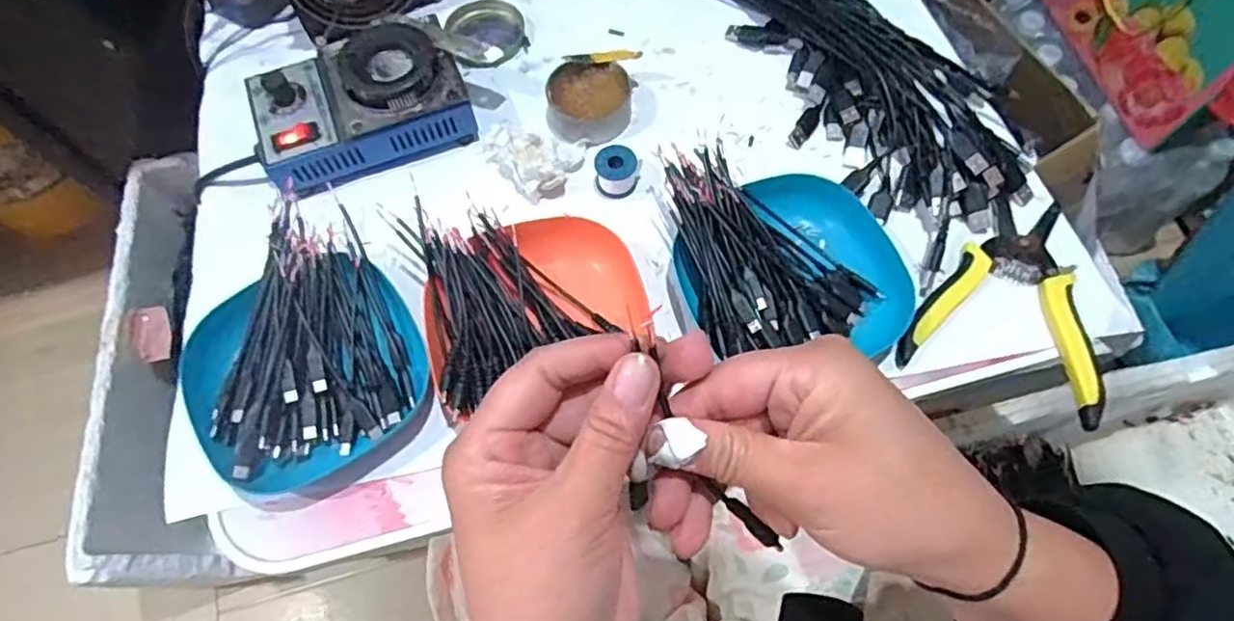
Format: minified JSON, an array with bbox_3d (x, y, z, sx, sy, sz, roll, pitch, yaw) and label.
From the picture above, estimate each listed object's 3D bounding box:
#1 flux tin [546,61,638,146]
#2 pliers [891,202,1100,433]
[{"bbox_3d":[-0.021,-0.160,0.514,0.065,0.024,0.060,-1,66,1],"label":"flux tin"},{"bbox_3d":[0.263,-0.013,0.439,0.118,0.014,0.149,22,69,11],"label":"pliers"}]

